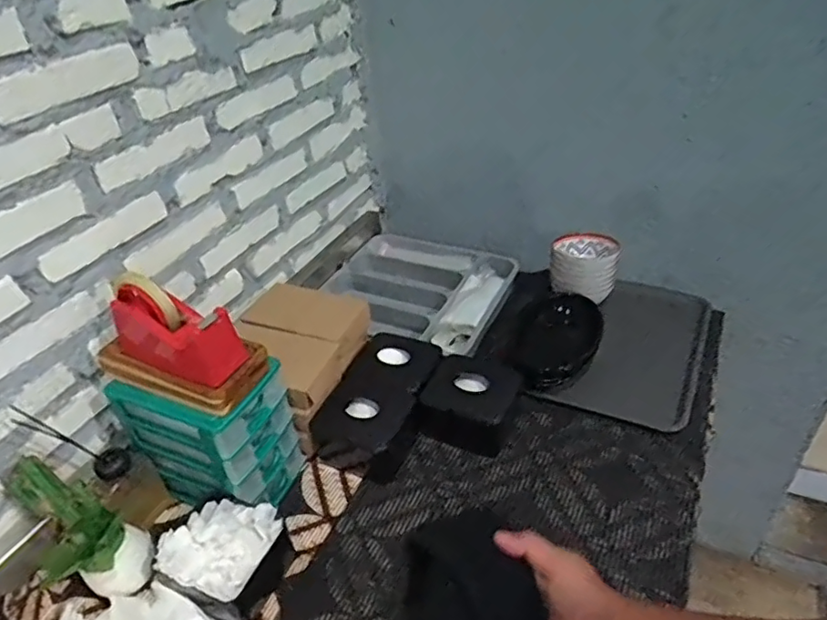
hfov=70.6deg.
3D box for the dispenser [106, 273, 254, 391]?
[{"bbox_3d":[-0.288,0.016,0.697,0.167,0.098,0.068,13,40,23],"label":"dispenser"}]

